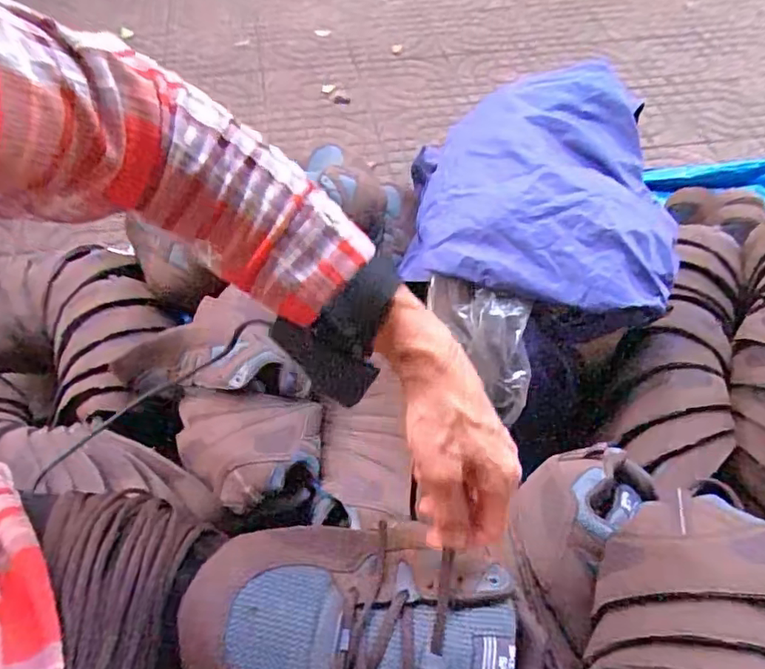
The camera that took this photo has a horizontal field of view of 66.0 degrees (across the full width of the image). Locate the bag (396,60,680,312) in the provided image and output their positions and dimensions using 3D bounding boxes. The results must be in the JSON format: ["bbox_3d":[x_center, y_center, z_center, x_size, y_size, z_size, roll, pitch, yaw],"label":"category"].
[{"bbox_3d":[0.193,-0.187,0.717,0.297,0.112,0.354,7,54,3],"label":"bag"}]

